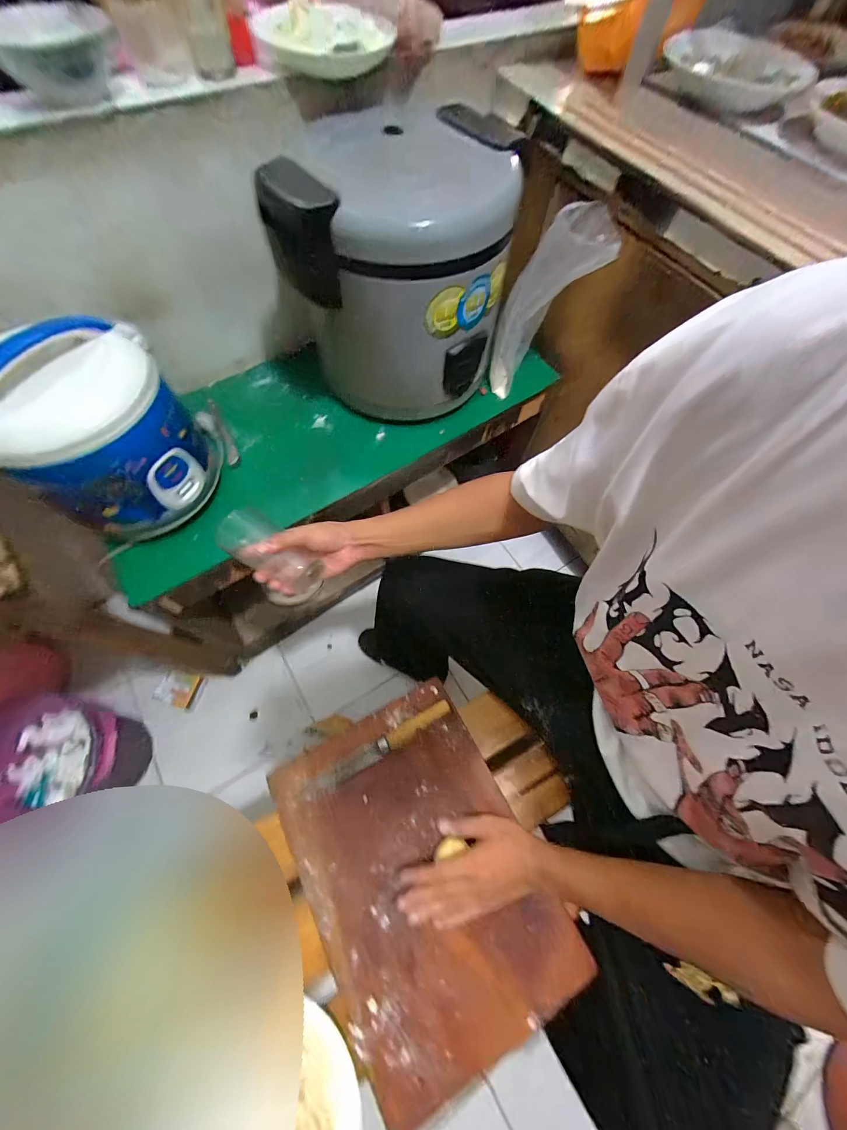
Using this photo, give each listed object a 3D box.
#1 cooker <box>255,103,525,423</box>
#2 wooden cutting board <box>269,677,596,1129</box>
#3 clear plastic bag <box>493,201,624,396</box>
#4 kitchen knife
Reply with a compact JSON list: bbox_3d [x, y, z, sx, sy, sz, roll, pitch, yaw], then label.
[{"bbox_3d":[-0.022,-0.533,0.684,0.353,0.348,0.382,9,67,1],"label":"cooker"},{"bbox_3d":[-0.006,0.400,0.481,0.279,0.022,0.396,-26,70,-13],"label":"wooden cutting board"},{"bbox_3d":[0.225,-0.488,0.709,0.130,0.335,0.051,-16,66,-36],"label":"clear plastic bag"},{"bbox_3d":[-0.067,0.265,0.518,0.236,0.026,0.027,-27,70,-13],"label":"kitchen knife"}]

